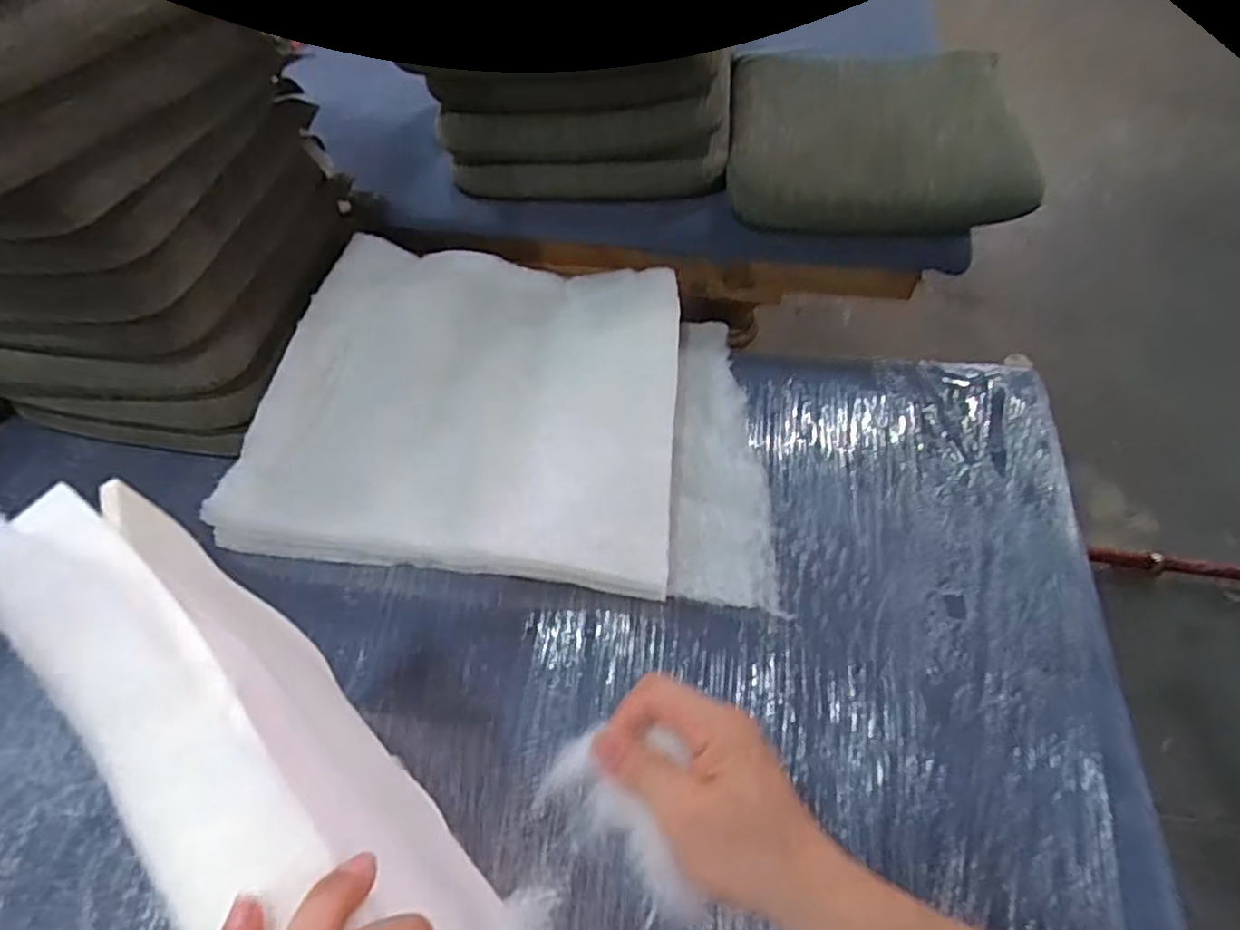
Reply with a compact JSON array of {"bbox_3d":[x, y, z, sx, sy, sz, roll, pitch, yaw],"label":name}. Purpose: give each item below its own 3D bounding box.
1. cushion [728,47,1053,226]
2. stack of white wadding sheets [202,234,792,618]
[{"bbox_3d":[0.382,-0.518,1.066,0.427,0.099,0.409,4,55,6],"label":"cushion"},{"bbox_3d":[-0.124,-0.084,0.927,0.656,0.122,0.483,6,56,7],"label":"stack of white wadding sheets"}]

